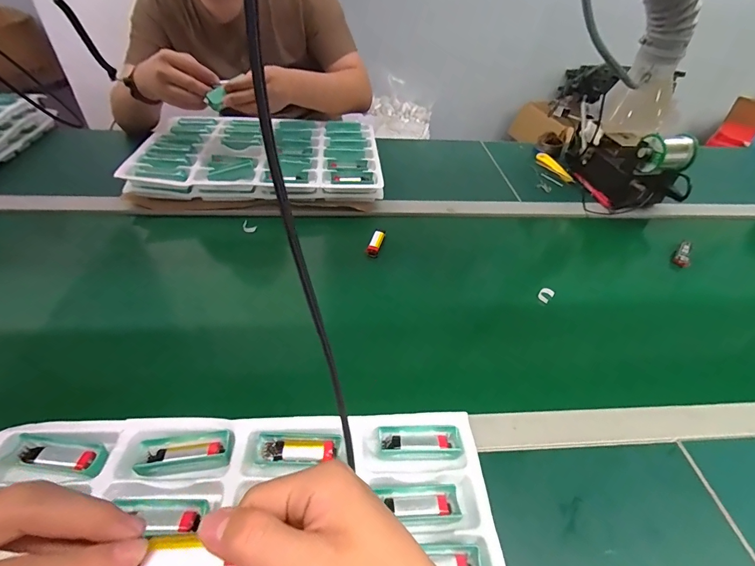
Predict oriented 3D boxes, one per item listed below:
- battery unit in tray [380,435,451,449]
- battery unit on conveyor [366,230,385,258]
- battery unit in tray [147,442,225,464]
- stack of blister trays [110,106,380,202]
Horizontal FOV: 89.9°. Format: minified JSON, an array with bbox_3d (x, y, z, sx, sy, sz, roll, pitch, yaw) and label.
[{"bbox_3d":[0.040,0.160,0.380,0.068,0.008,0.013,3,44,-2],"label":"battery unit in tray"},{"bbox_3d":[-0.001,-0.068,0.635,0.018,0.019,0.055,17,64,12],"label":"battery unit on conveyor"},{"bbox_3d":[-0.182,0.161,0.359,0.066,0.009,0.013,-6,45,-12],"label":"battery unit in tray"},{"bbox_3d":[-0.226,-0.268,0.773,0.446,0.052,0.291,-1,44,-7],"label":"stack of blister trays"}]

